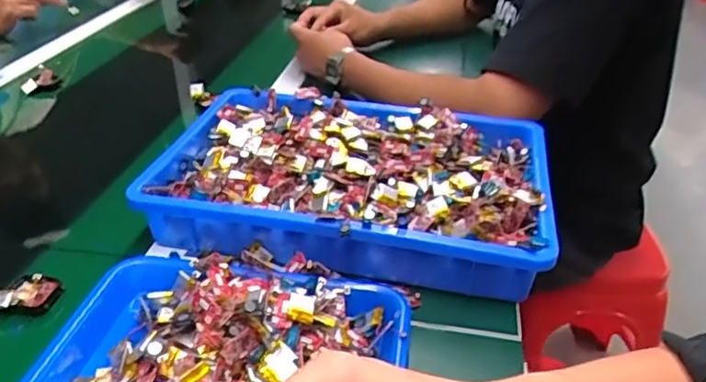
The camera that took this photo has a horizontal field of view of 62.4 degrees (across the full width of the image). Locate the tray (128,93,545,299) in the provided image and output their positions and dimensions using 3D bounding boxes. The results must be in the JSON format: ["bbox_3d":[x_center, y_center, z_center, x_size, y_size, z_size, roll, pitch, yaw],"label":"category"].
[{"bbox_3d":[0.000,-0.013,0.602,0.378,0.066,0.241,8,34,10],"label":"tray"}]

